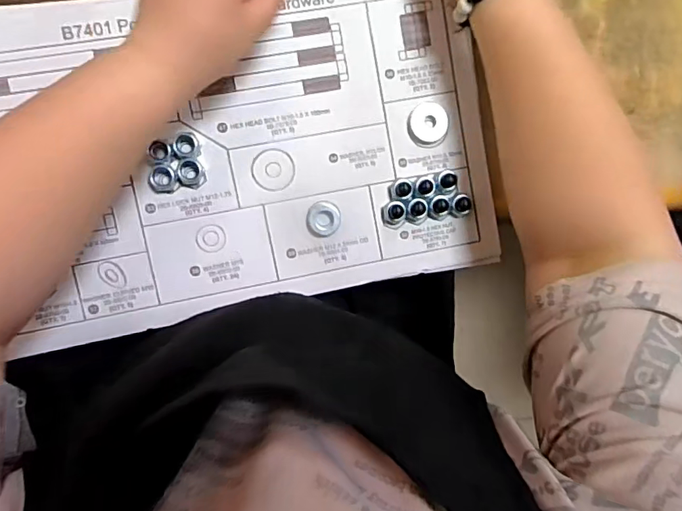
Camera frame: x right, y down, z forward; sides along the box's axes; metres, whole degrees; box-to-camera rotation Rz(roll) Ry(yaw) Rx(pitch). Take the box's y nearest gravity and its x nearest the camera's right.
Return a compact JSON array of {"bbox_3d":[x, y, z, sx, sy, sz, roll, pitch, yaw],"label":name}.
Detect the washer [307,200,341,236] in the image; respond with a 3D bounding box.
[{"bbox_3d":[-0.012,-0.028,0.374,0.025,0.007,0.025,-1,96,-8],"label":"washer"}]

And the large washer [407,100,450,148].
[{"bbox_3d":[0.066,-0.099,0.379,0.031,0.004,0.034,-1,96,-8],"label":"large washer"}]

